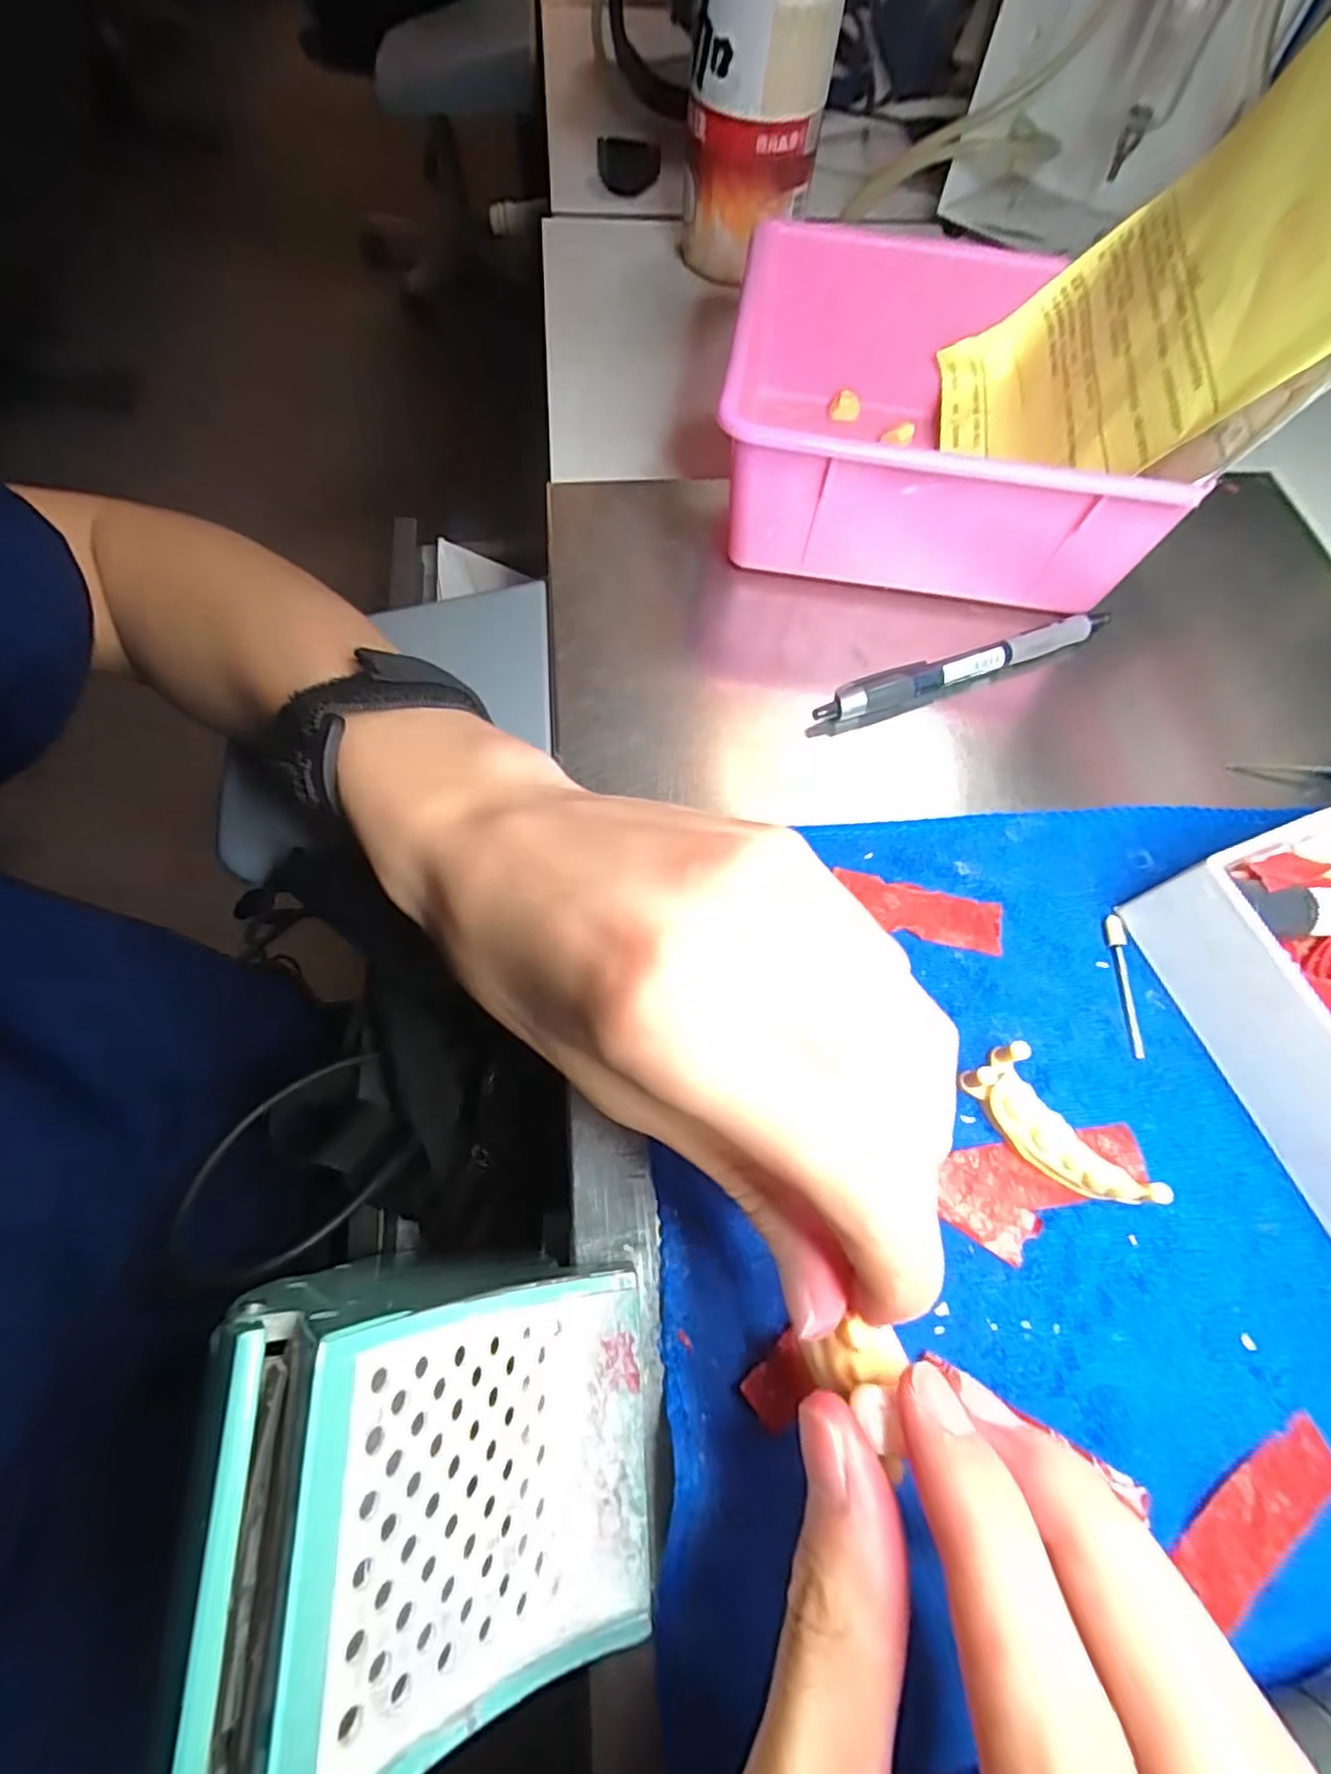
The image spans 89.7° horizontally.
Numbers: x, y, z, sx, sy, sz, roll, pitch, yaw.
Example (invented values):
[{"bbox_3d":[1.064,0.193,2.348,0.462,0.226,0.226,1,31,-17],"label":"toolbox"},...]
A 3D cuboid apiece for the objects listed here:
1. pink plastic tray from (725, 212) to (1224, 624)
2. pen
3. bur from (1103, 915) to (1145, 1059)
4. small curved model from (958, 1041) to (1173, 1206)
[{"bbox_3d":[0.111,-0.207,0.284,0.164,0.066,0.159,7,67,1],"label":"pink plastic tray"},{"bbox_3d":[0.120,-0.091,0.270,0.133,0.011,0.014,-19,70,-10],"label":"pen"},{"bbox_3d":[0.154,0.033,0.223,0.005,0.004,0.047,1,68,-2],"label":"bur"},{"bbox_3d":[0.115,0.073,0.199,0.020,0.016,0.054,-33,73,-15],"label":"small curved model"}]

